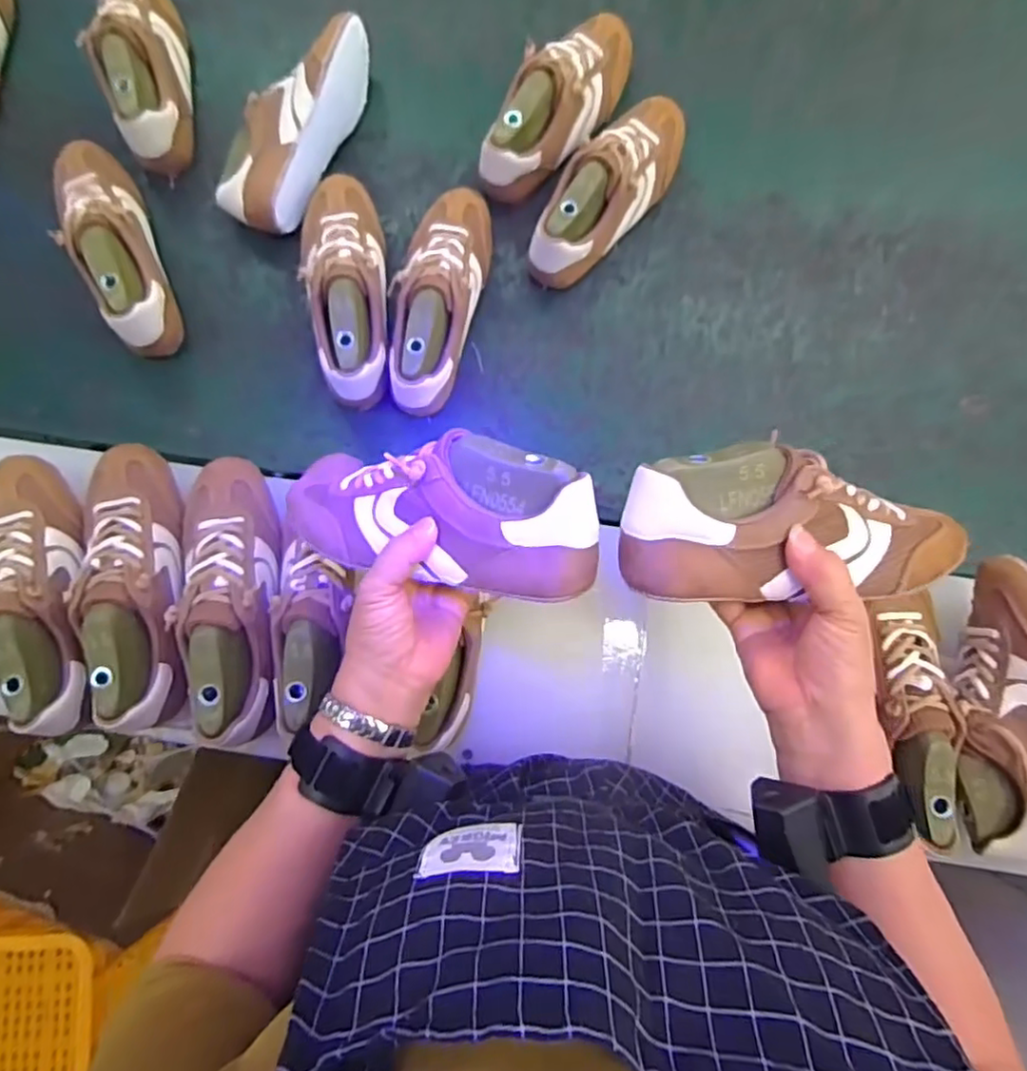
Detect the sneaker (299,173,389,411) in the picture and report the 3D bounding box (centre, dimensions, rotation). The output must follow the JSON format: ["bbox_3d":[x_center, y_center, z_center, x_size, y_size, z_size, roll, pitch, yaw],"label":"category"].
[{"bbox_3d":[-0.166,-0.244,0.625,0.085,0.082,0.235,-6,84,-3],"label":"sneaker"}]

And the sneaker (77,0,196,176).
[{"bbox_3d":[-0.385,-0.500,0.662,0.079,0.085,0.240,-14,80,-4],"label":"sneaker"}]

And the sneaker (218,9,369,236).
[{"bbox_3d":[-0.221,-0.422,0.654,0.084,0.077,0.234,23,83,0],"label":"sneaker"}]

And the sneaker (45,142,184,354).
[{"bbox_3d":[-0.394,-0.289,0.631,0.073,0.082,0.226,-23,81,-5],"label":"sneaker"}]

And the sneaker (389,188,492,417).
[{"bbox_3d":[-0.077,-0.236,0.627,0.078,0.079,0.232,13,80,1],"label":"sneaker"}]

